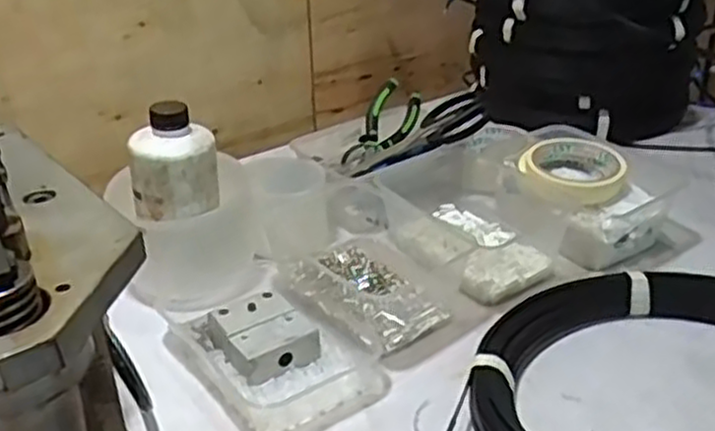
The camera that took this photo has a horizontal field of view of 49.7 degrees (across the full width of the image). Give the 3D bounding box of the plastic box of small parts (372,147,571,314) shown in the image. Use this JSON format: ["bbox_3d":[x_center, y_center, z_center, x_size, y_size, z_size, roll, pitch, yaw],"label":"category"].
[{"bbox_3d":[0.109,0.002,0.748,0.152,0.067,0.182,-18,32,-29],"label":"plastic box of small parts"}]

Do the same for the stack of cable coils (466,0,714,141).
[{"bbox_3d":[0.286,-0.261,0.977,0.271,0.253,0.309,7,29,14],"label":"stack of cable coils"}]

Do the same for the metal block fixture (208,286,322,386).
[{"bbox_3d":[-0.074,0.095,0.610,0.063,0.033,0.070,-20,33,-32],"label":"metal block fixture"}]

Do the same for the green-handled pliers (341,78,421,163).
[{"bbox_3d":[0.030,-0.099,0.858,0.054,0.020,0.108,31,78,4],"label":"green-handled pliers"}]

